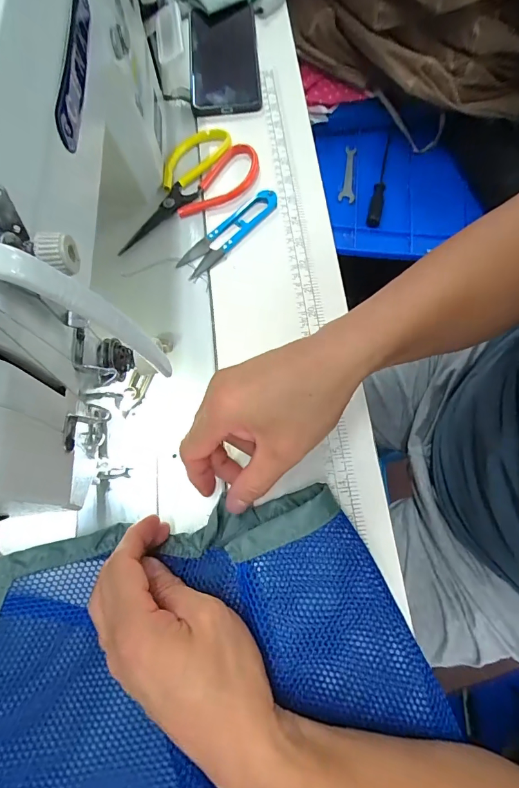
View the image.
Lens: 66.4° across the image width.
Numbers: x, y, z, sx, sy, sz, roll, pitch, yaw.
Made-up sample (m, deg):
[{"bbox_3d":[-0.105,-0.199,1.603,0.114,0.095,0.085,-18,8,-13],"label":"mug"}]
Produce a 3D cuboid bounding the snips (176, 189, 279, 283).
[{"bbox_3d":[-0.029,-0.156,0.381,0.029,0.009,0.115,40,79,15],"label":"snips"}]

